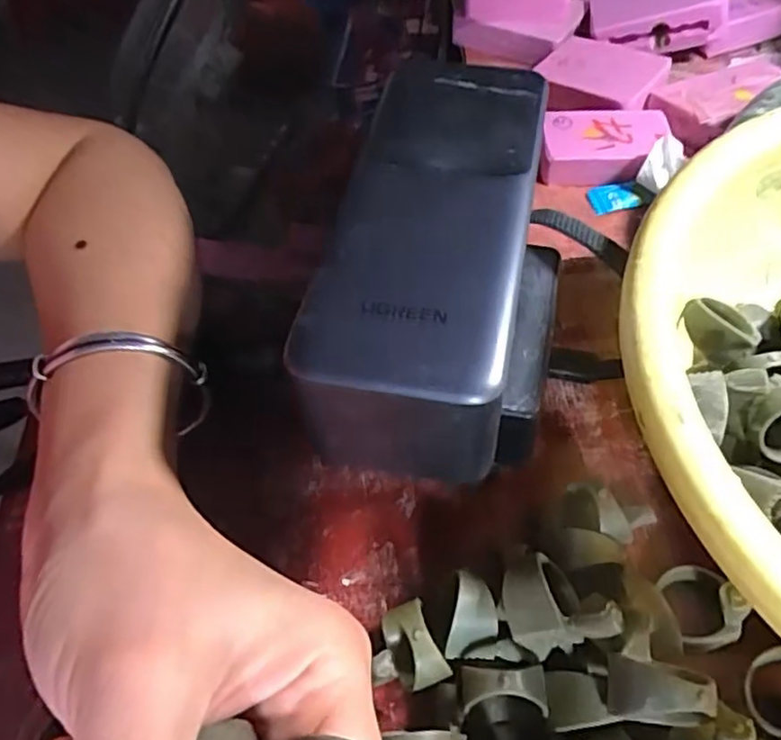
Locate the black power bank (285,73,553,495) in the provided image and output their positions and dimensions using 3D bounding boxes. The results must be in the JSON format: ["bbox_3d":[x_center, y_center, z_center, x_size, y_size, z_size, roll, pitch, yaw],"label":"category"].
[{"bbox_3d":[0.015,-0.033,0.194,0.055,0.049,0.129,8,56,11],"label":"black power bank"}]

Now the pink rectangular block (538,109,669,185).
[{"bbox_3d":[0.115,-0.124,0.353,0.067,0.018,0.049,-1,54,4],"label":"pink rectangular block"}]

